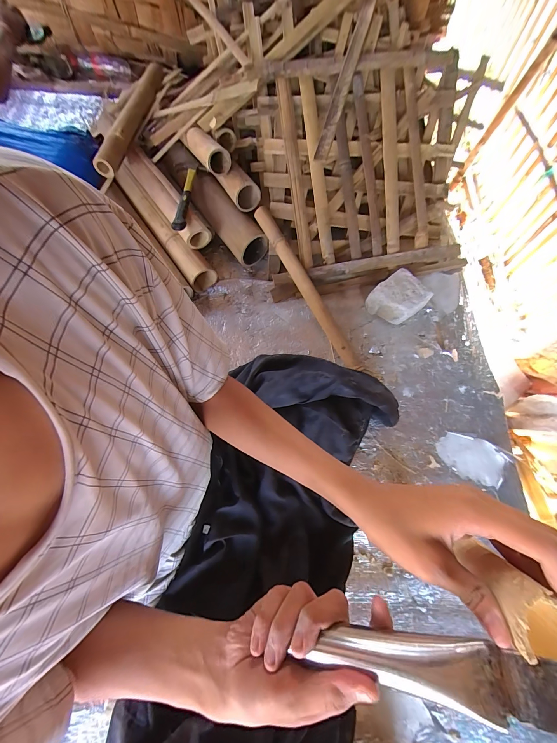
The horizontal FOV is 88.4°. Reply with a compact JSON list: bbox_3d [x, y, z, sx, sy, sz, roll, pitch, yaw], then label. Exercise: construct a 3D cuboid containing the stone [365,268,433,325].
[{"bbox_3d":[0.329,-0.197,0.795,0.126,0.084,0.118,-34,74,-10],"label":"stone"}]

